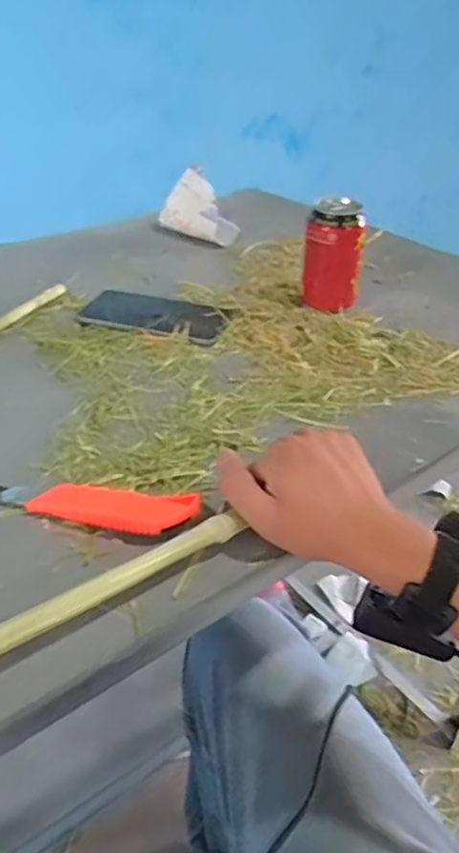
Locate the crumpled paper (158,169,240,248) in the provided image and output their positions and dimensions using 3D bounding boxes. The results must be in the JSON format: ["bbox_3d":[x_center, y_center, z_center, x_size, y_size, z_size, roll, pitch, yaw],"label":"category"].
[{"bbox_3d":[-0.039,-0.310,0.931,0.107,0.074,0.071,20,40,23],"label":"crumpled paper"}]

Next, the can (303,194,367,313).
[{"bbox_3d":[0.116,-0.187,0.728,0.063,0.113,0.057,6,37,6],"label":"can"}]

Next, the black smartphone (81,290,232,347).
[{"bbox_3d":[-0.080,-0.125,0.721,0.158,0.013,0.074,13,38,14],"label":"black smartphone"}]

